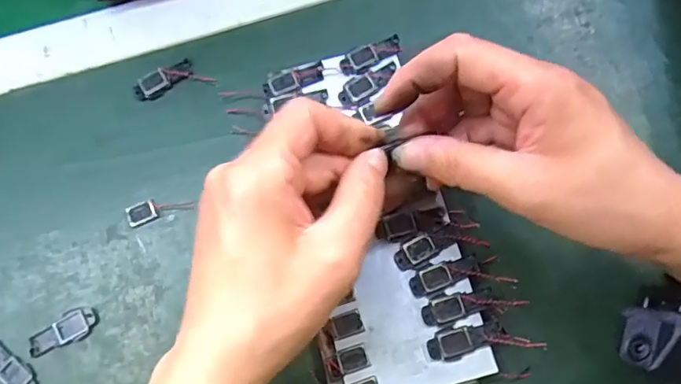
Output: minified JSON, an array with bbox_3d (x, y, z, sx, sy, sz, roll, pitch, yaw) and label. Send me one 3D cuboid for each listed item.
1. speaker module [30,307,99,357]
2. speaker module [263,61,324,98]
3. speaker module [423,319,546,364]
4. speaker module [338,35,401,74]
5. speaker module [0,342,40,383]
[{"bbox_3d":[-0.160,0.080,0.307,0.040,0.004,0.017,-26,76,-5],"label":"speaker module"},{"bbox_3d":[-0.029,-0.069,0.324,0.038,0.004,0.012,-20,76,-4],"label":"speaker module"},{"bbox_3d":[0.075,0.078,0.282,0.056,0.012,0.017,-9,75,-1],"label":"speaker module"},{"bbox_3d":[0.019,-0.085,0.327,0.039,0.004,0.015,-29,76,-6],"label":"speaker module"},{"bbox_3d":[-0.188,0.100,0.302,0.017,0.004,0.040,-41,78,-9],"label":"speaker module"}]

